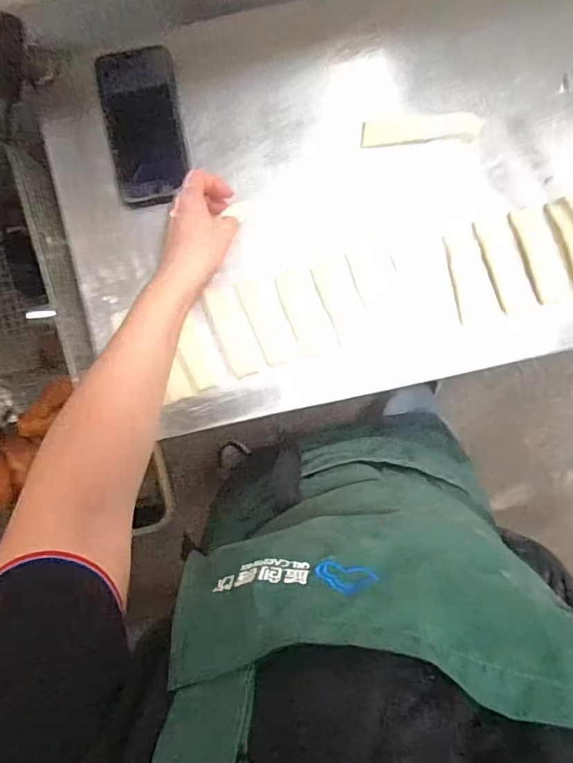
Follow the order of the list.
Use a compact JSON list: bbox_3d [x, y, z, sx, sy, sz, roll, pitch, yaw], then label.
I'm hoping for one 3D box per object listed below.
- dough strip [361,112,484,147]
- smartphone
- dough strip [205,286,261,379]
[{"bbox_3d":[0.147,-0.274,0.536,0.129,0.013,0.031,-4,93,1],"label":"dough strip"},{"bbox_3d":[-0.151,-0.270,0.527,0.079,0.009,0.159,-9,93,1],"label":"smartphone"},{"bbox_3d":[-0.056,-0.052,0.532,0.031,0.004,0.098,-21,104,-10],"label":"dough strip"}]

